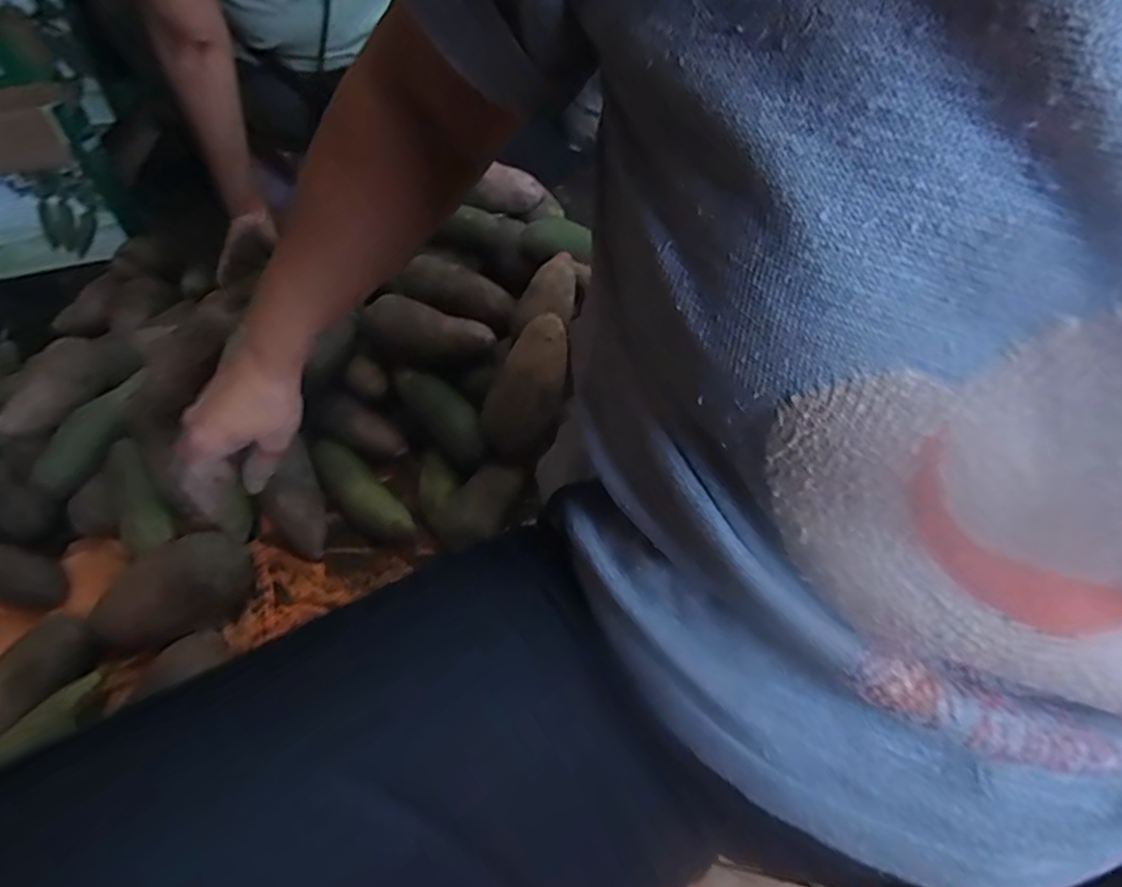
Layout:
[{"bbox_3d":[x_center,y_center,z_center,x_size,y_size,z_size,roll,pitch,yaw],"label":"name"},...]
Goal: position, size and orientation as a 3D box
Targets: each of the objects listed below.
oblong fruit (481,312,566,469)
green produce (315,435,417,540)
[{"bbox_3d":[-0.037,-0.065,0.735,0.076,0.174,0.059,25,21,23],"label":"oblong fruit"},{"bbox_3d":[-0.248,0.063,0.767,0.054,0.057,0.170,-35,55,-25],"label":"green produce"}]

